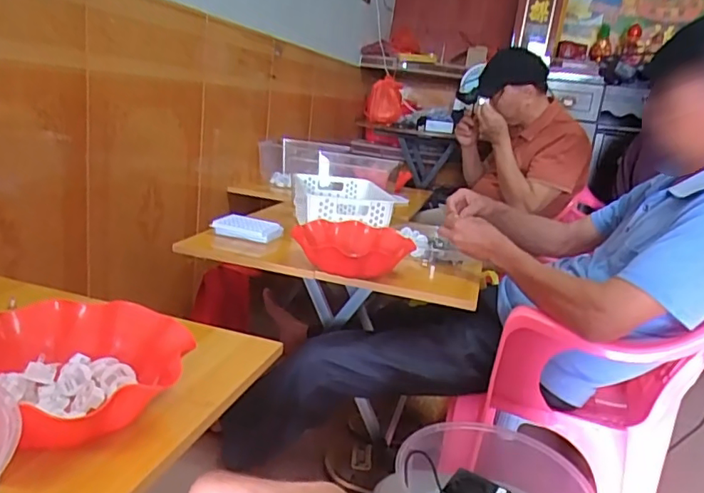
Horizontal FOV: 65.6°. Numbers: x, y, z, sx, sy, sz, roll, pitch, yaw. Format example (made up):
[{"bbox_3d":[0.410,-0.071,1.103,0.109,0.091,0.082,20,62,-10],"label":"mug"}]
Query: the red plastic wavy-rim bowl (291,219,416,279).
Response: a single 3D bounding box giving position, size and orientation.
[{"bbox_3d":[0.003,0.005,1.067,0.222,0.060,0.233,8,15,3],"label":"red plastic wavy-rim bowl"}]

